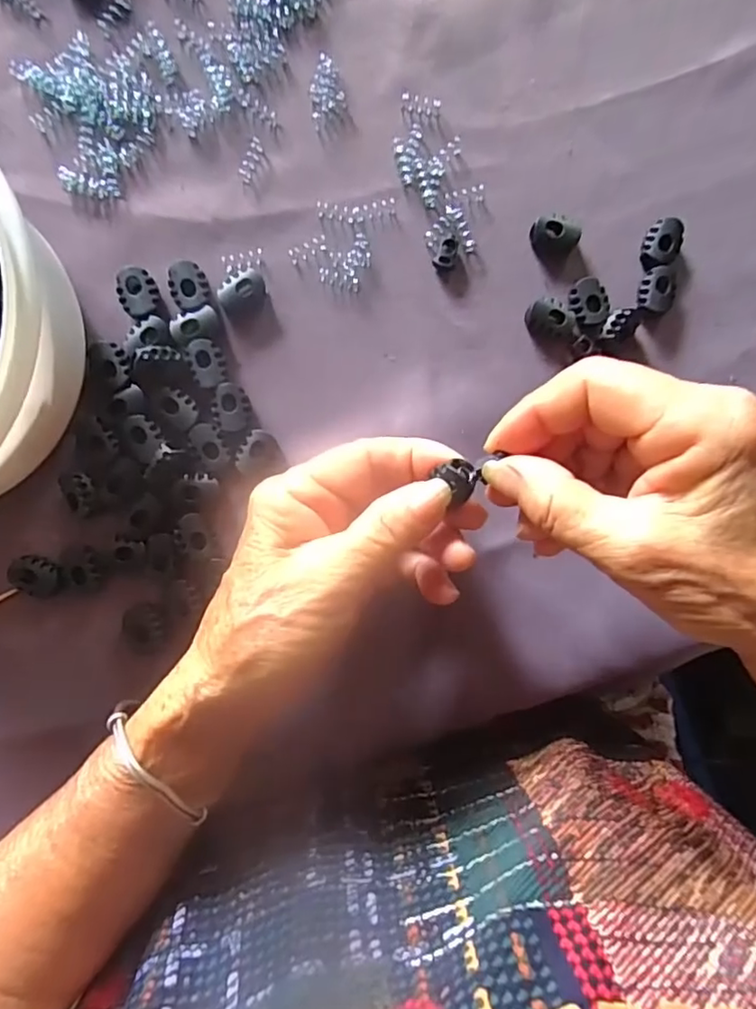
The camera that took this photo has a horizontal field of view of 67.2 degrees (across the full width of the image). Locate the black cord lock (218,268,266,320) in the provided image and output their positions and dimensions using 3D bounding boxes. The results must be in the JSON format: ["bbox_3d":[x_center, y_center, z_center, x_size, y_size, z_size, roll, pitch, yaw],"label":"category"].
[{"bbox_3d":[-0.061,-0.096,0.257,0.022,0.008,0.014,-35,95,-2],"label":"black cord lock"}]

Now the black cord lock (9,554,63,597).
[{"bbox_3d":[-0.152,0.032,0.253,0.023,0.006,0.017,17,91,-5],"label":"black cord lock"}]

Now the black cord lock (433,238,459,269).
[{"bbox_3d":[0.032,-0.116,0.262,0.008,0.006,0.014,26,91,-5],"label":"black cord lock"}]

